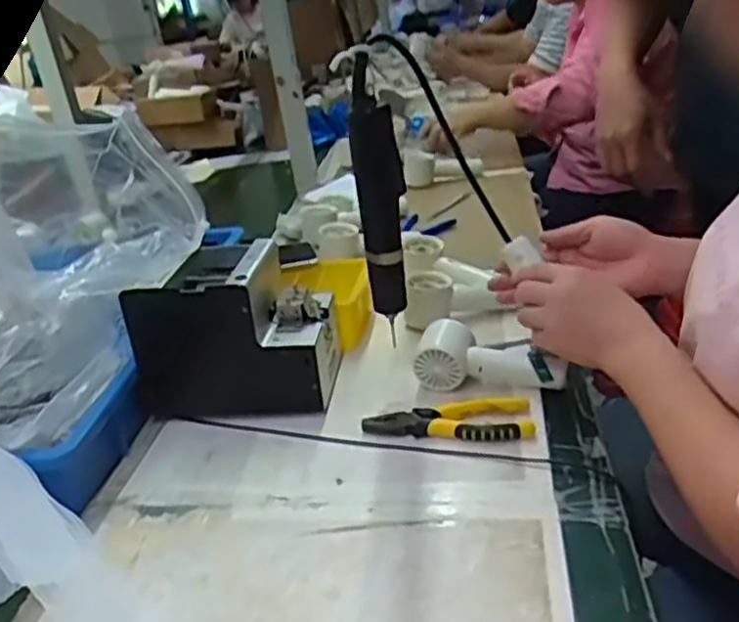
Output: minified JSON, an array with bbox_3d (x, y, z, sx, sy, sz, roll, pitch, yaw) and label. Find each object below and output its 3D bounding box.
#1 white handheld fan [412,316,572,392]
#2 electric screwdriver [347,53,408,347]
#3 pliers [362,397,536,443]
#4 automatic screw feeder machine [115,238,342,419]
[{"bbox_3d":[0.114,0.045,0.731,0.132,0.053,0.058,0,26,16],"label":"white handheld fan"},{"bbox_3d":[0.010,-0.098,0.651,0.032,0.230,0.040,-18,27,-19],"label":"electric screwdriver"},{"bbox_3d":[0.073,0.101,0.675,0.150,0.018,0.056,-2,26,12],"label":"pliers"},{"bbox_3d":[-0.132,0.020,0.747,0.181,0.150,0.115,-4,25,7],"label":"automatic screw feeder machine"}]

